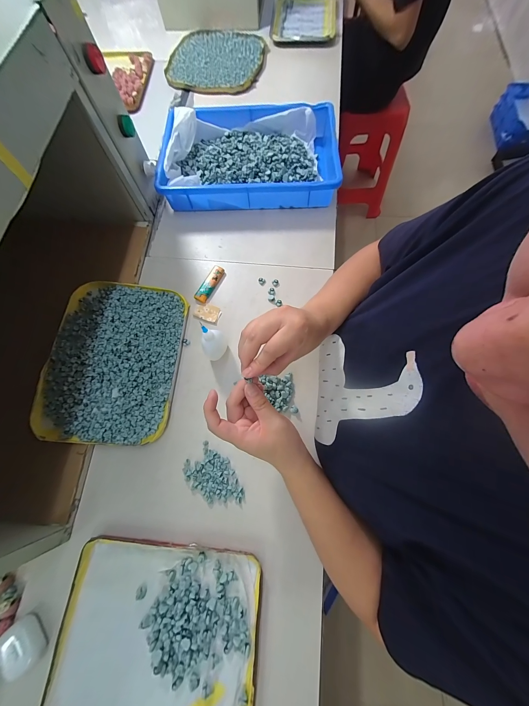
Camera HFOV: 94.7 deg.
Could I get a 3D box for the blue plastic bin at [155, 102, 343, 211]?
[{"bbox_3d":[-0.031,-0.417,0.523,0.358,0.063,0.240,1,72,2],"label":"blue plastic bin"}]

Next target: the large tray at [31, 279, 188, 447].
[{"bbox_3d":[-0.249,0.005,0.409,0.202,0.034,0.270,3,72,3],"label":"large tray"}]

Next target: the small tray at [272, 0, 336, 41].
[{"bbox_3d":[0.117,-1.005,0.719,0.179,0.023,0.262,6,71,1],"label":"small tray"}]

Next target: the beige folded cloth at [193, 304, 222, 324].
[{"bbox_3d":[-0.105,-0.075,0.449,0.049,0.004,0.032,19,74,8],"label":"beige folded cloth"}]

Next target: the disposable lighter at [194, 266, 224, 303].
[{"bbox_3d":[-0.104,-0.131,0.464,0.024,0.008,0.078,29,75,11],"label":"disposable lighter"}]

